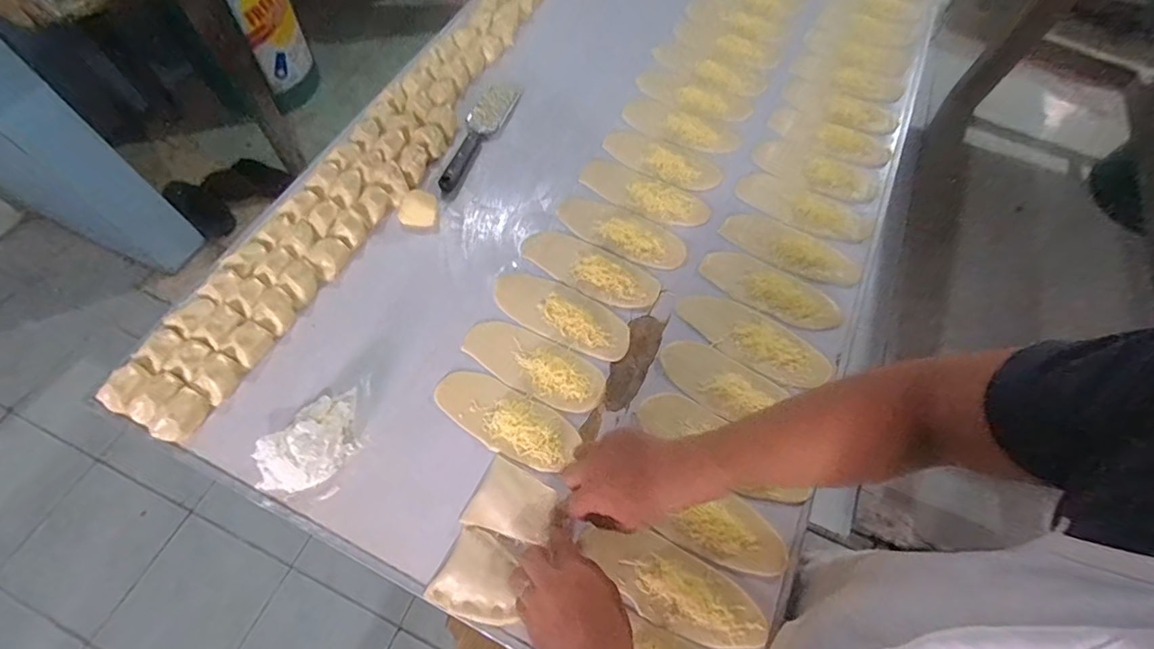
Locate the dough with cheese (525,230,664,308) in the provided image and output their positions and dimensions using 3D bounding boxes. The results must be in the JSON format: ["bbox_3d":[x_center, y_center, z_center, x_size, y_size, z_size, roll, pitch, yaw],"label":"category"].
[{"bbox_3d":[0.016,-0.076,0.677,0.193,0.022,0.072,29,67,12],"label":"dough with cheese"}]

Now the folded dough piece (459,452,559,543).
[{"bbox_3d":[-0.067,0.188,0.533,0.083,0.018,0.071,22,66,9],"label":"folded dough piece"}]

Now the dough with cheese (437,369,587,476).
[{"bbox_3d":[-0.082,0.108,0.578,0.172,0.009,0.069,27,67,11],"label":"dough with cheese"}]

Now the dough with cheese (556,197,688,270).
[{"bbox_3d":[0.061,-0.134,0.699,0.188,0.014,0.072,24,66,10],"label":"dough with cheese"}]

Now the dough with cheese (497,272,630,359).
[{"bbox_3d":[-0.019,-0.016,0.640,0.183,0.008,0.072,26,66,10],"label":"dough with cheese"}]

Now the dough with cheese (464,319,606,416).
[{"bbox_3d":[-0.052,0.047,0.609,0.178,0.013,0.072,26,66,10],"label":"dough with cheese"}]

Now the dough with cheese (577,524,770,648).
[{"bbox_3d":[0.094,0.264,0.509,0.193,0.009,0.071,28,67,12],"label":"dough with cheese"}]

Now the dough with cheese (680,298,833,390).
[{"bbox_3d":[0.223,0.018,0.633,0.195,0.012,0.073,31,67,13],"label":"dough with cheese"}]

